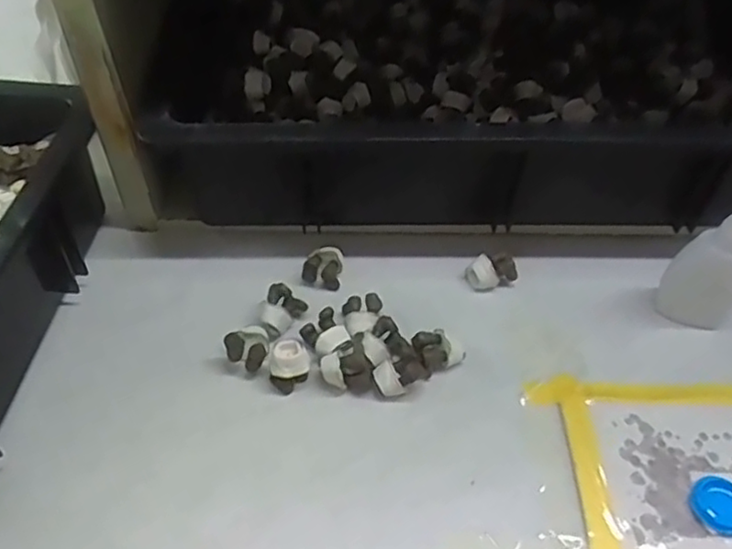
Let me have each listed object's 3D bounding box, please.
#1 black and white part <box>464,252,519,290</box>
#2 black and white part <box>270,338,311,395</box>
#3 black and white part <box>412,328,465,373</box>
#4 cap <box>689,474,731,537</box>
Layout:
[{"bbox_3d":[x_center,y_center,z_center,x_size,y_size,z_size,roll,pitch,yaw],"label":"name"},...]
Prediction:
[{"bbox_3d":[0.084,-0.003,0.439,0.030,0.015,0.021,-14,51,-13],"label":"black and white part"},{"bbox_3d":[-0.044,0.052,0.384,0.023,0.023,0.019,-31,57,-24],"label":"black and white part"},{"bbox_3d":[0.043,0.045,0.400,0.025,0.016,0.023,-20,53,-17],"label":"black and white part"},{"bbox_3d":[0.183,0.119,0.344,0.027,0.011,0.029,1,50,-1],"label":"cap"}]

